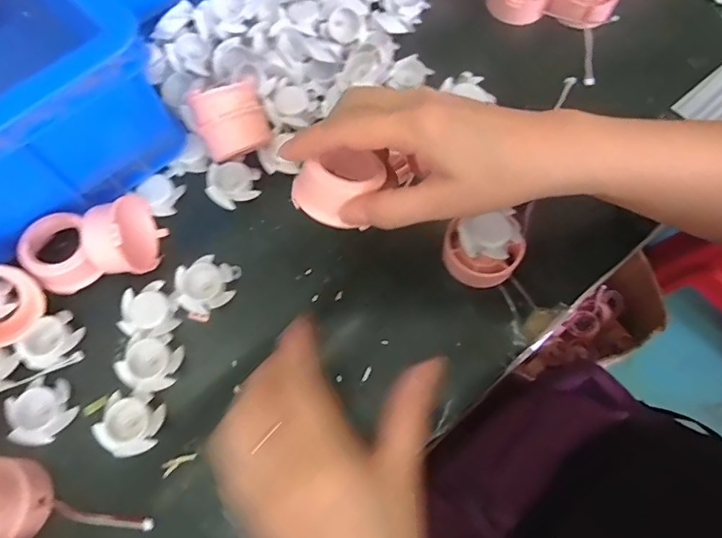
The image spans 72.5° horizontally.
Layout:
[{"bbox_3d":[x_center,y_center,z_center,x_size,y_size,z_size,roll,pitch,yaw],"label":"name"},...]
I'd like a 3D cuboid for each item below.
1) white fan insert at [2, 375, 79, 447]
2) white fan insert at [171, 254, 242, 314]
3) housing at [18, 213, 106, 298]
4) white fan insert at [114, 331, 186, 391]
[{"bbox_3d":[-0.211,0.094,0.326,0.039,0.014,0.037,0,70,0],"label":"white fan insert"},{"bbox_3d":[-0.111,0.010,0.355,0.046,0.010,0.037,-30,73,-10],"label":"white fan insert"},{"bbox_3d":[-0.214,-0.012,0.350,0.047,0.039,0.048,0,70,0],"label":"housing"},{"bbox_3d":[-0.144,0.063,0.337,0.037,0.013,0.038,0,70,0],"label":"white fan insert"}]

